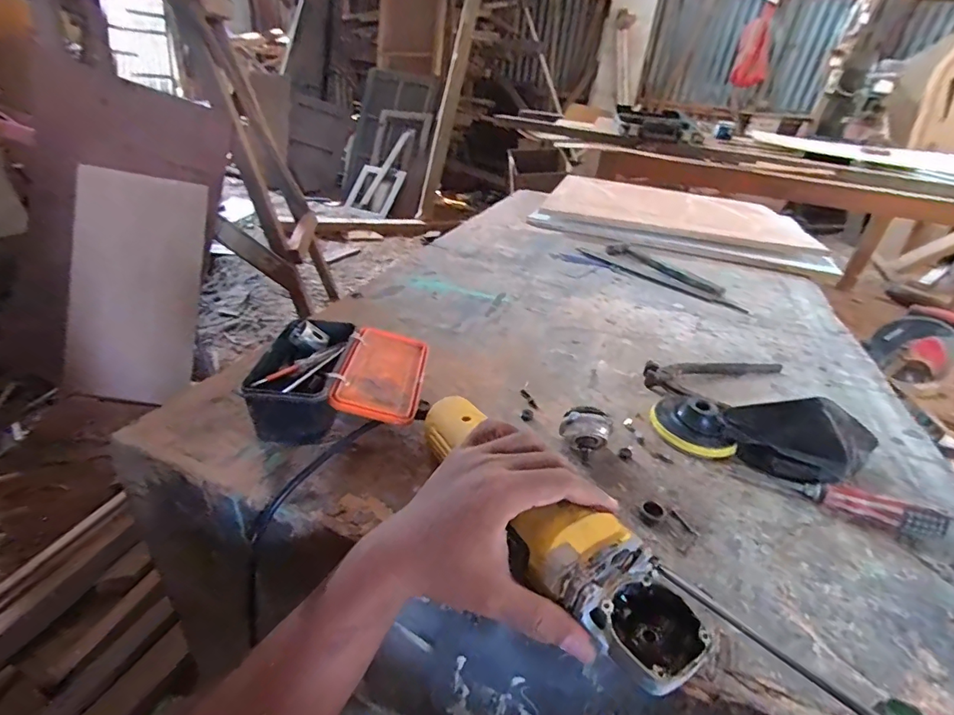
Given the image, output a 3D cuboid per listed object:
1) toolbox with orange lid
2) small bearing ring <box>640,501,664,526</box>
[{"bbox_3d":[-0.136,0.030,0.465,0.159,0.058,0.177,4,33,-4],"label":"toolbox with orange lid"},{"bbox_3d":[0.150,0.134,0.396,0.018,0.007,0.020,30,37,33],"label":"small bearing ring"}]

